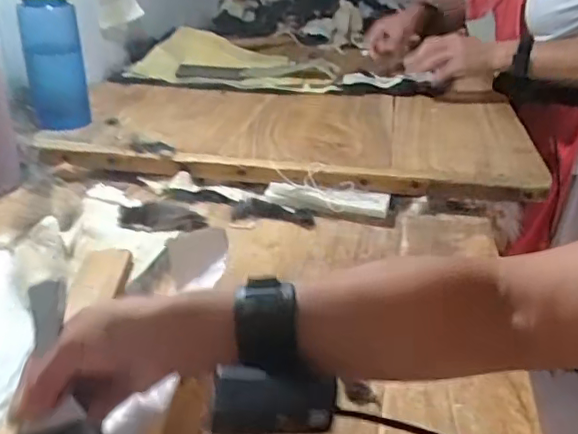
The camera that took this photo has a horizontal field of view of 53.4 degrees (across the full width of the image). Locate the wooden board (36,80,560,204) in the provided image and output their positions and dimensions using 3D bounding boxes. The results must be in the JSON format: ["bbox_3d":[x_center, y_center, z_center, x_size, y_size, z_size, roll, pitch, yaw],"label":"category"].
[{"bbox_3d":[0.005,-0.146,0.921,0.717,0.026,0.434,3,28,5],"label":"wooden board"}]

